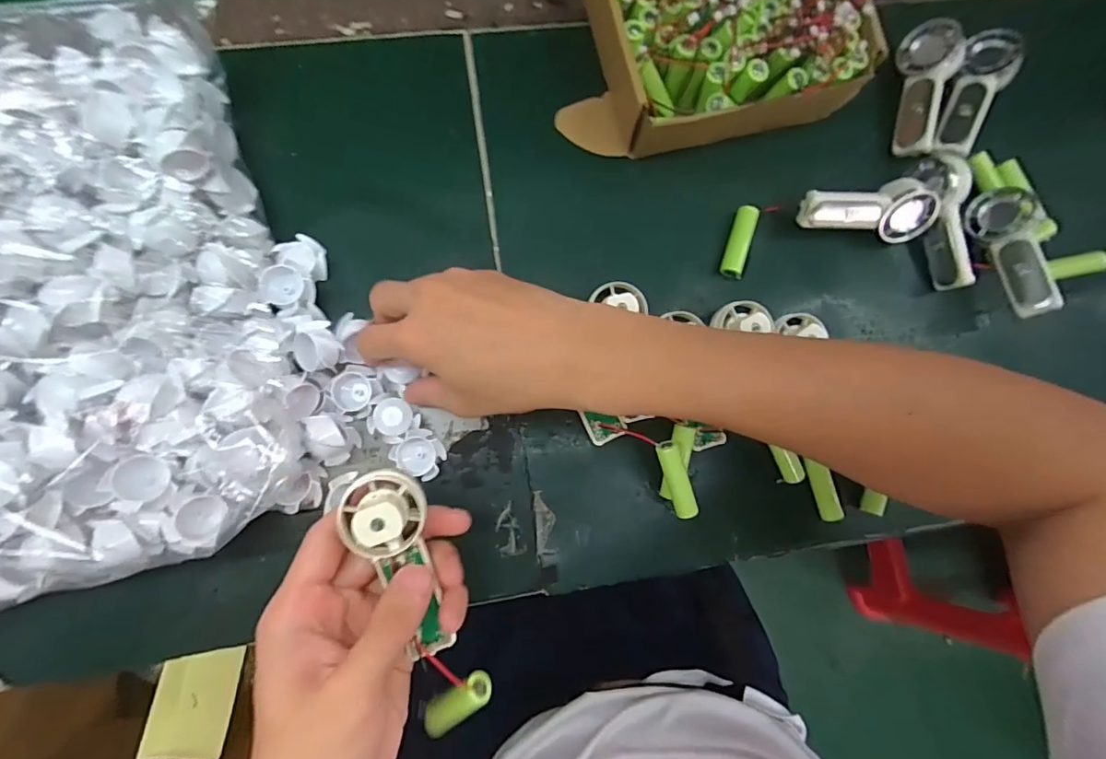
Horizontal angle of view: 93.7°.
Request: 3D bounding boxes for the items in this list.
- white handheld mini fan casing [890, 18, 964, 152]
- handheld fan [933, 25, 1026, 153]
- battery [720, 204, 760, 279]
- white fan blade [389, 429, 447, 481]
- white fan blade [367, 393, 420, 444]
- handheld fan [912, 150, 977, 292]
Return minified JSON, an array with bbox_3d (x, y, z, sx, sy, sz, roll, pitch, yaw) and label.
[{"bbox_3d":[0.272,-0.211,0.378,0.018,0.038,0.092,2,93,-42],"label":"white handheld mini fan casing"},{"bbox_3d":[0.304,-0.207,0.373,0.032,0.017,0.093,28,100,40],"label":"handheld fan"},{"bbox_3d":[0.131,-0.096,0.364,0.015,0.011,0.051,18,82,-2],"label":"battery"},{"bbox_3d":[-0.085,0.049,0.334,0.031,0.016,0.028,38,82,1],"label":"white fan blade"},{"bbox_3d":[-0.104,0.026,0.332,0.032,0.014,0.027,32,82,0],"label":"white fan blade"},{"bbox_3d":[0.274,-0.113,0.365,0.027,0.035,0.099,-7,84,-5],"label":"handheld fan"}]

